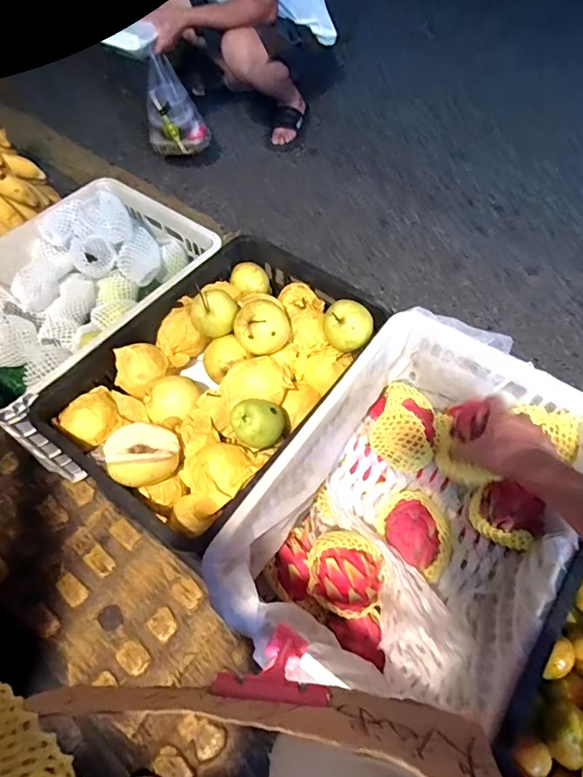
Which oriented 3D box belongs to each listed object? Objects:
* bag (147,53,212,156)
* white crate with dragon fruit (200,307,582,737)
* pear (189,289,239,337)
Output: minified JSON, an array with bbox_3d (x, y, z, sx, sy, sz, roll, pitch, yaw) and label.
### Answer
[{"bbox_3d":[-0.357,-0.857,1.390,0.190,0.246,0.102,-14,60,-6],"label":"bag"},{"bbox_3d":[0.166,0.172,0.636,0.331,0.218,0.495,31,65,19],"label":"white crate with dragon fruit"},{"bbox_3d":[-0.120,-0.115,0.713,0.073,0.058,0.069,-1,59,2],"label":"pear"}]

